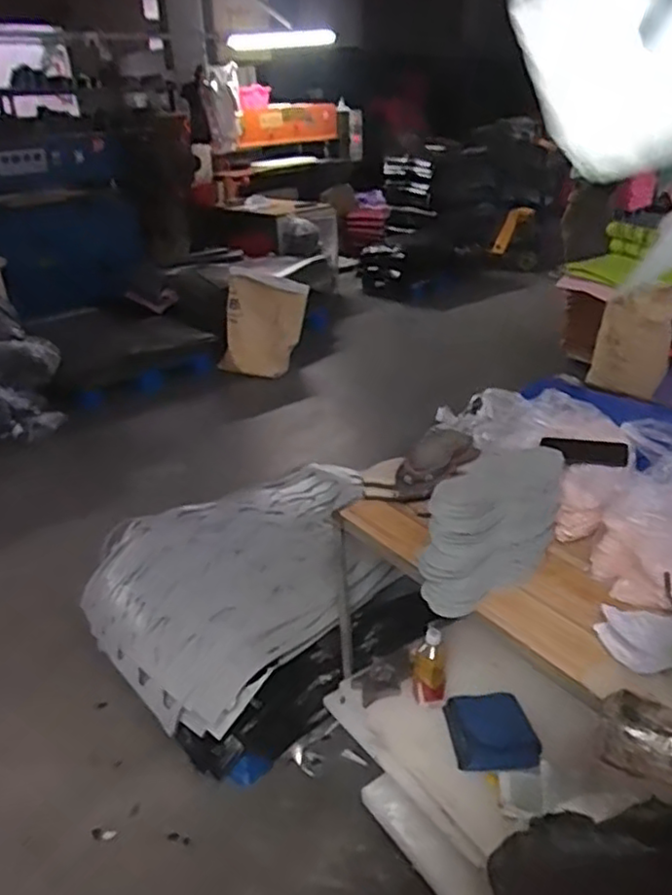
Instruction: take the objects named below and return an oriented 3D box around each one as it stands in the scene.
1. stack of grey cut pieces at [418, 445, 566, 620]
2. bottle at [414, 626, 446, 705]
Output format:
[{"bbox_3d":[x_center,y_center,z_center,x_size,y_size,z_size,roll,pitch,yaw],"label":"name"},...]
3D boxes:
[{"bbox_3d":[0.268,0.132,1.103,0.272,0.242,0.068,-20,32,-29],"label":"stack of grey cut pieces"},{"bbox_3d":[0.196,0.467,1.415,0.070,0.162,0.077,0,28,6],"label":"bottle"}]

